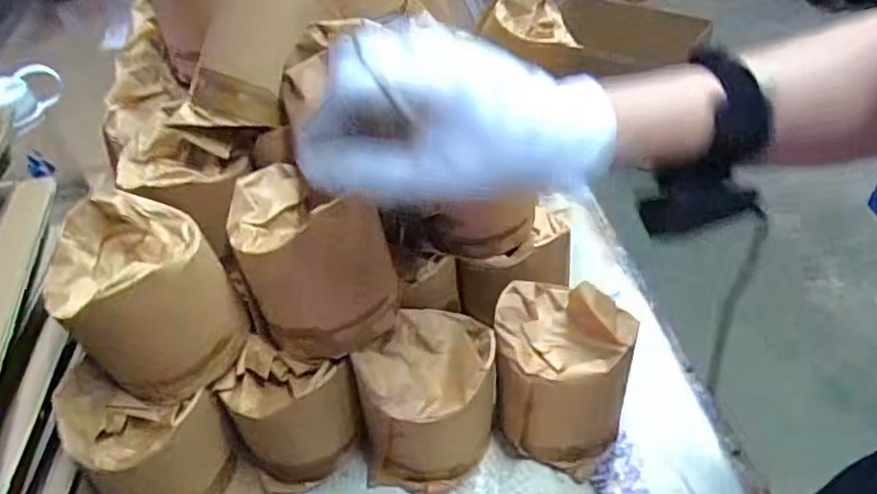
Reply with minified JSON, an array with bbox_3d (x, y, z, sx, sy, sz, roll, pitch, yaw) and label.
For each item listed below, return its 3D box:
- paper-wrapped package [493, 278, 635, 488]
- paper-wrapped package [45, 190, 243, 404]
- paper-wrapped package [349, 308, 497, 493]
[{"bbox_3d":[0.097,0.093,0.492,0.107,0.127,0.101,13,46,17],"label":"paper-wrapped package"},{"bbox_3d":[-0.204,0.037,0.441,0.099,0.111,0.098,31,53,31],"label":"paper-wrapped package"},{"bbox_3d":[-0.004,0.118,0.489,0.091,0.108,0.111,18,48,22],"label":"paper-wrapped package"}]

